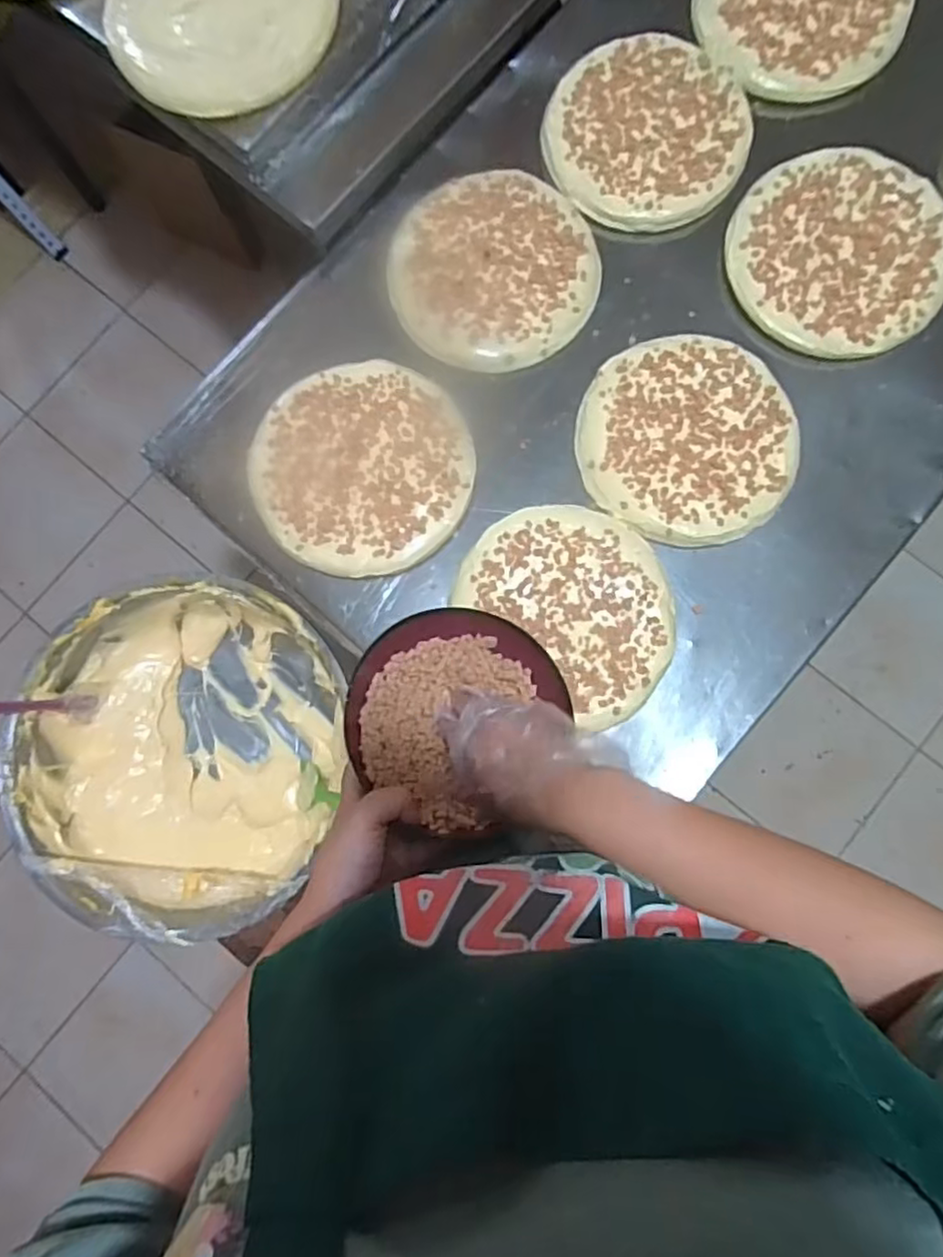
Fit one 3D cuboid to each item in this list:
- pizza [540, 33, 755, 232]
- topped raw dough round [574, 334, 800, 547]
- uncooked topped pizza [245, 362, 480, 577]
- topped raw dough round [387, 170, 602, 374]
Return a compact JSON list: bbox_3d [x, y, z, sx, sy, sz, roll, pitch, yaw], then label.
[{"bbox_3d":[0.167,-0.482,0.648,0.184,0.017,0.191,-23,85,-1],"label":"pizza"},{"bbox_3d":[0.195,-0.173,0.607,0.188,0.014,0.188,5,81,2],"label":"topped raw dough round"},{"bbox_3d":[-0.099,-0.148,0.608,0.191,0.012,0.194,0,81,1],"label":"uncooked topped pizza"},{"bbox_3d":[0.020,-0.341,0.633,0.185,0.021,0.199,0,81,1],"label":"topped raw dough round"}]

